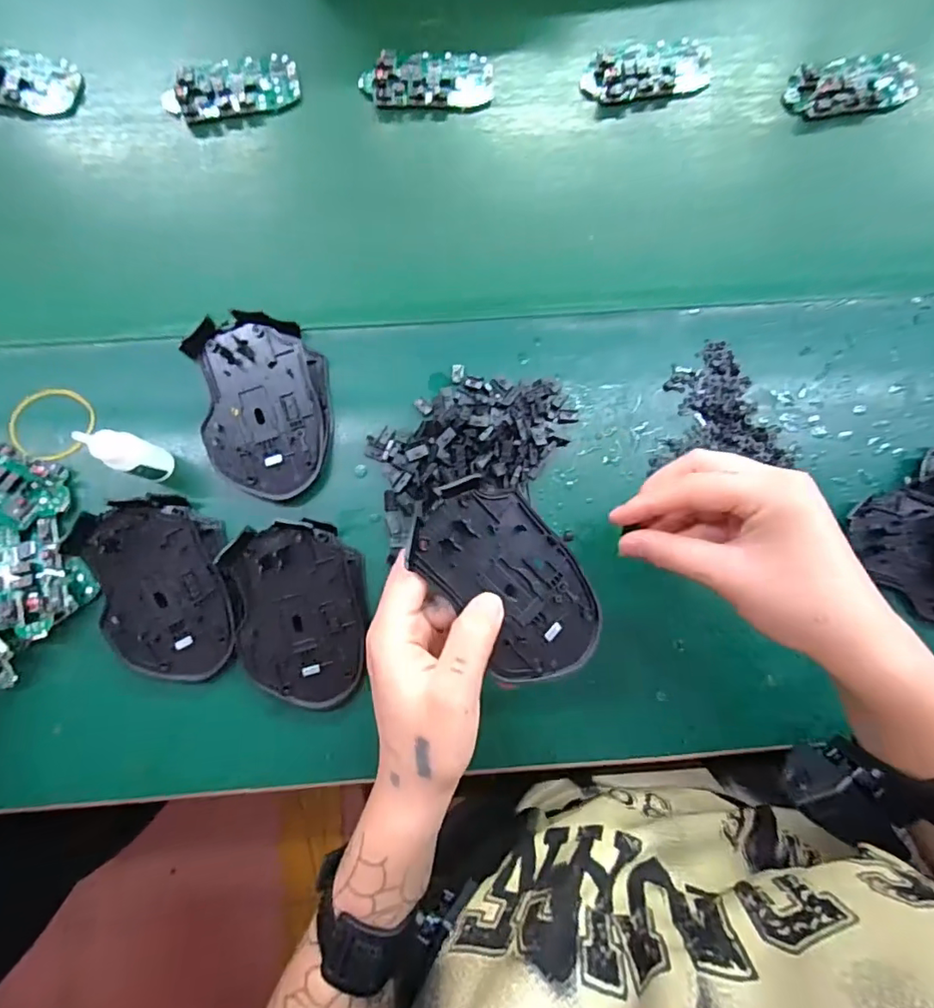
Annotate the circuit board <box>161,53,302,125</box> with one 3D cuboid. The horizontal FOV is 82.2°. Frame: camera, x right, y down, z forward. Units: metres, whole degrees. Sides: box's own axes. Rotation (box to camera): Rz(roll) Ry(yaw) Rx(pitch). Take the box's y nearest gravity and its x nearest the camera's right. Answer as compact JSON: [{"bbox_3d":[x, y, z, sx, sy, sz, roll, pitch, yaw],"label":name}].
[{"bbox_3d":[-0.177,-0.313,0.400,0.100,0.017,0.044,-15,81,-4],"label":"circuit board"}]

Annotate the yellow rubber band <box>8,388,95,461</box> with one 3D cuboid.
[{"bbox_3d":[-0.278,-0.052,0.357,0.053,0.009,0.050,0,82,-3],"label":"yellow rubber band"}]

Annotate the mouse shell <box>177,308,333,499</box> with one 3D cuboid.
[{"bbox_3d":[-0.131,-0.063,0.345,0.080,0.031,0.118,-10,81,-3],"label":"mouse shell"}]

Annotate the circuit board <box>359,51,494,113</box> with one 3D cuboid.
[{"bbox_3d":[-0.030,-0.322,0.404,0.097,0.016,0.047,-3,80,-2],"label":"circuit board"}]

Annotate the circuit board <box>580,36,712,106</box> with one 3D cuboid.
[{"bbox_3d":[0.138,-0.332,0.408,0.099,0.012,0.046,-7,81,-2],"label":"circuit board"}]

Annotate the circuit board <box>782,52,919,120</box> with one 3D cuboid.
[{"bbox_3d":[0.293,-0.321,0.410,0.102,0.014,0.048,-10,81,-3],"label":"circuit board"}]

